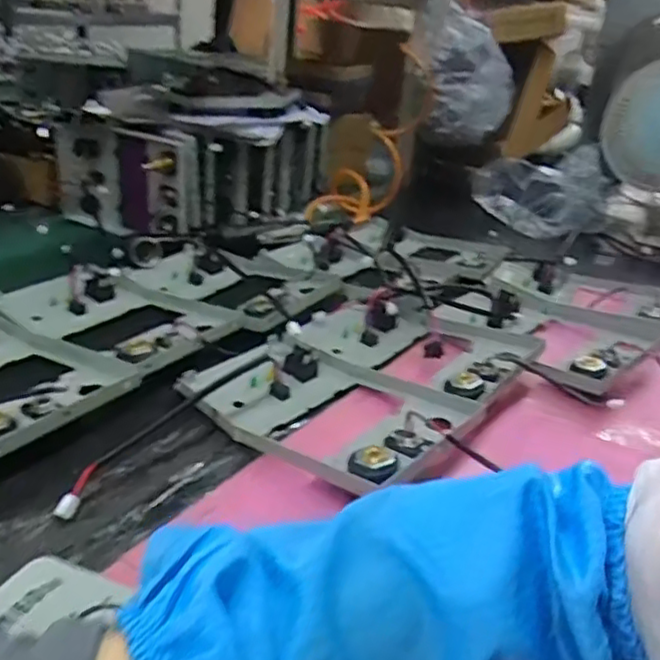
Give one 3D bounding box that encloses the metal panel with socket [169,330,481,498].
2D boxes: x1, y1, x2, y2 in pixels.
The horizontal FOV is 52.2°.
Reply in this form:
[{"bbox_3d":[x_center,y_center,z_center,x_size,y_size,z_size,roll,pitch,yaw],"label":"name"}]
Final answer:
[{"bbox_3d":[-0.004,0.063,0.581,0.229,0.039,0.158,25,32,33],"label":"metal panel with socket"}]

